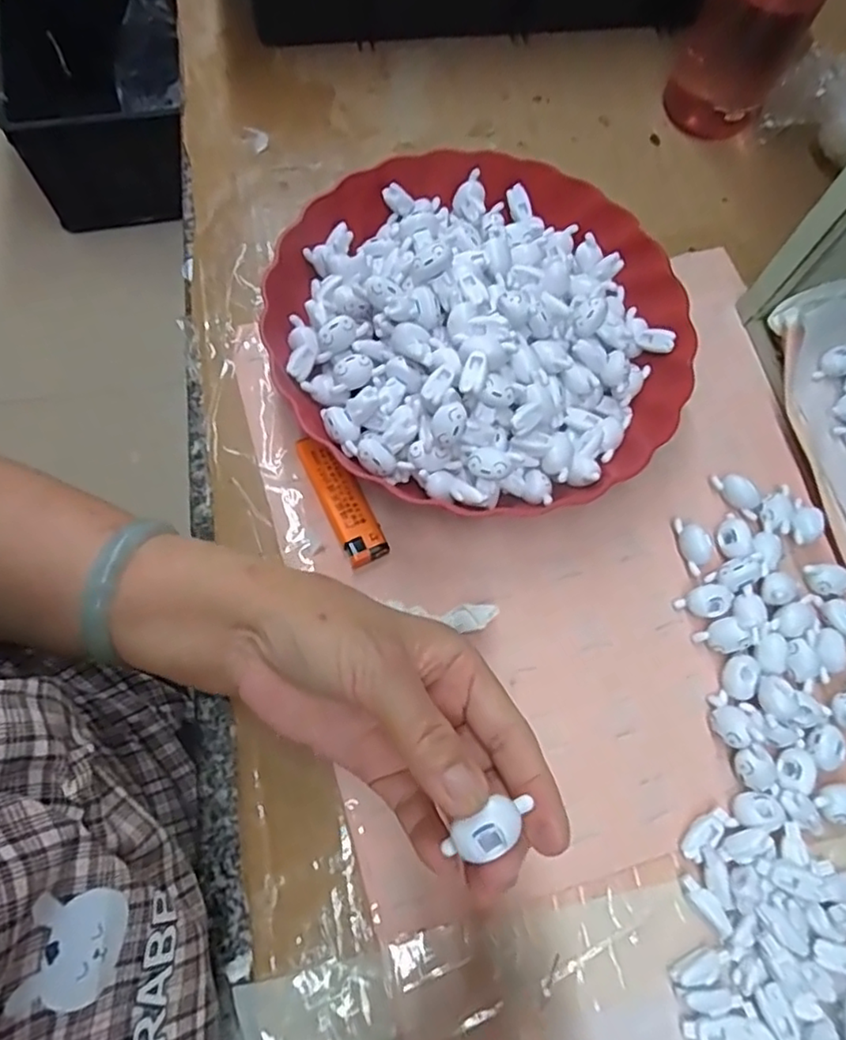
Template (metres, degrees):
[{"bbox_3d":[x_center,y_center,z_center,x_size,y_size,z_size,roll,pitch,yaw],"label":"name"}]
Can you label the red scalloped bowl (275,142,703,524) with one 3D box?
[{"bbox_3d":[0.038,-0.122,0.377,0.236,0.063,0.237,1,70,-2],"label":"red scalloped bowl"}]

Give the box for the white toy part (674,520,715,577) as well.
[{"bbox_3d":[0.158,0.014,0.366,0.016,0.010,0.033,-17,72,-8],"label":"white toy part"}]

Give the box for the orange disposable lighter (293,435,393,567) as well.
[{"bbox_3d":[-0.046,-0.012,0.357,0.023,0.013,0.079,-25,73,-11],"label":"orange disposable lighter"}]

